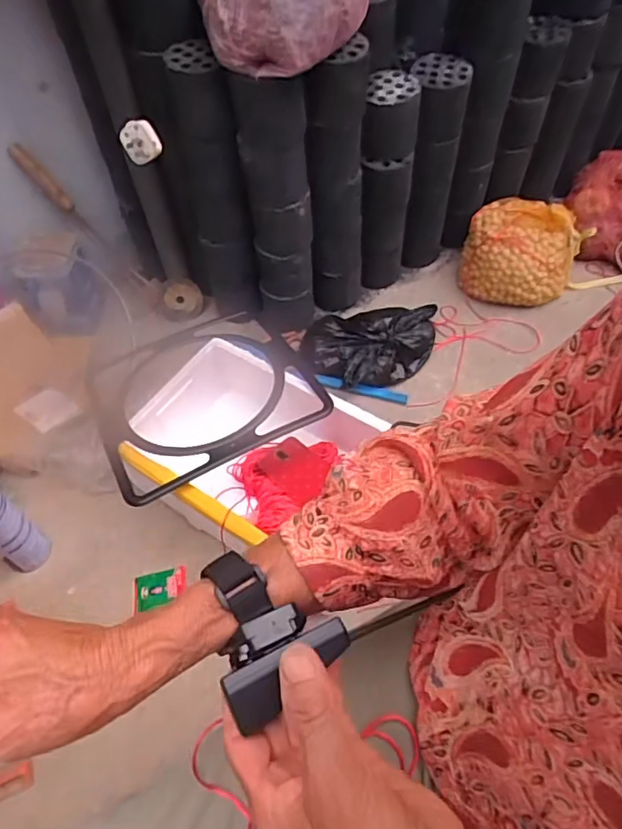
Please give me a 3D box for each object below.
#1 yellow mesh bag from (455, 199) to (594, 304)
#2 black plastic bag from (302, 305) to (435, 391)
[{"bbox_3d":[0.420,-0.326,1.106,0.205,0.123,0.190,27,60,22],"label":"yellow mesh bag"},{"bbox_3d":[0.110,-0.122,1.025,0.250,0.063,0.144,-8,54,-2],"label":"black plastic bag"}]

